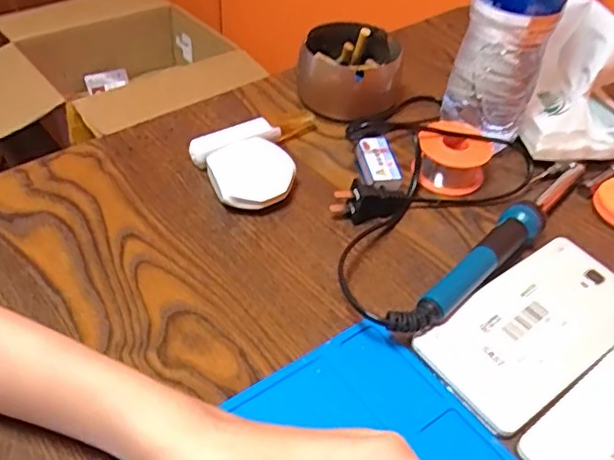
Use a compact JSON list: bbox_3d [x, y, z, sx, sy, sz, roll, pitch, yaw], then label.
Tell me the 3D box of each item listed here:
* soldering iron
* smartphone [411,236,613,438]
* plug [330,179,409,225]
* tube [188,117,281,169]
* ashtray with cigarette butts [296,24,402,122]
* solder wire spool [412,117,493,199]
[{"bbox_3d":[0.128,0.008,0.390,0.021,0.029,0.229,36,52,28],"label":"soldering iron"},{"bbox_3d":[0.134,0.056,0.351,0.141,0.014,0.070,-27,52,-28],"label":"smartphone"},{"bbox_3d":[0.045,-0.019,0.411,0.054,0.026,0.016,-9,46,-14],"label":"plug"},{"bbox_3d":[-0.054,-0.064,0.452,0.072,0.022,0.022,-24,51,-27],"label":"tube"},{"bbox_3d":[0.036,-0.133,0.508,0.085,0.052,0.080,5,44,0],"label":"ashtray with cigarette butts"},{"bbox_3d":[0.108,-0.055,0.448,0.051,0.031,0.055,3,44,-3],"label":"solder wire spool"}]

